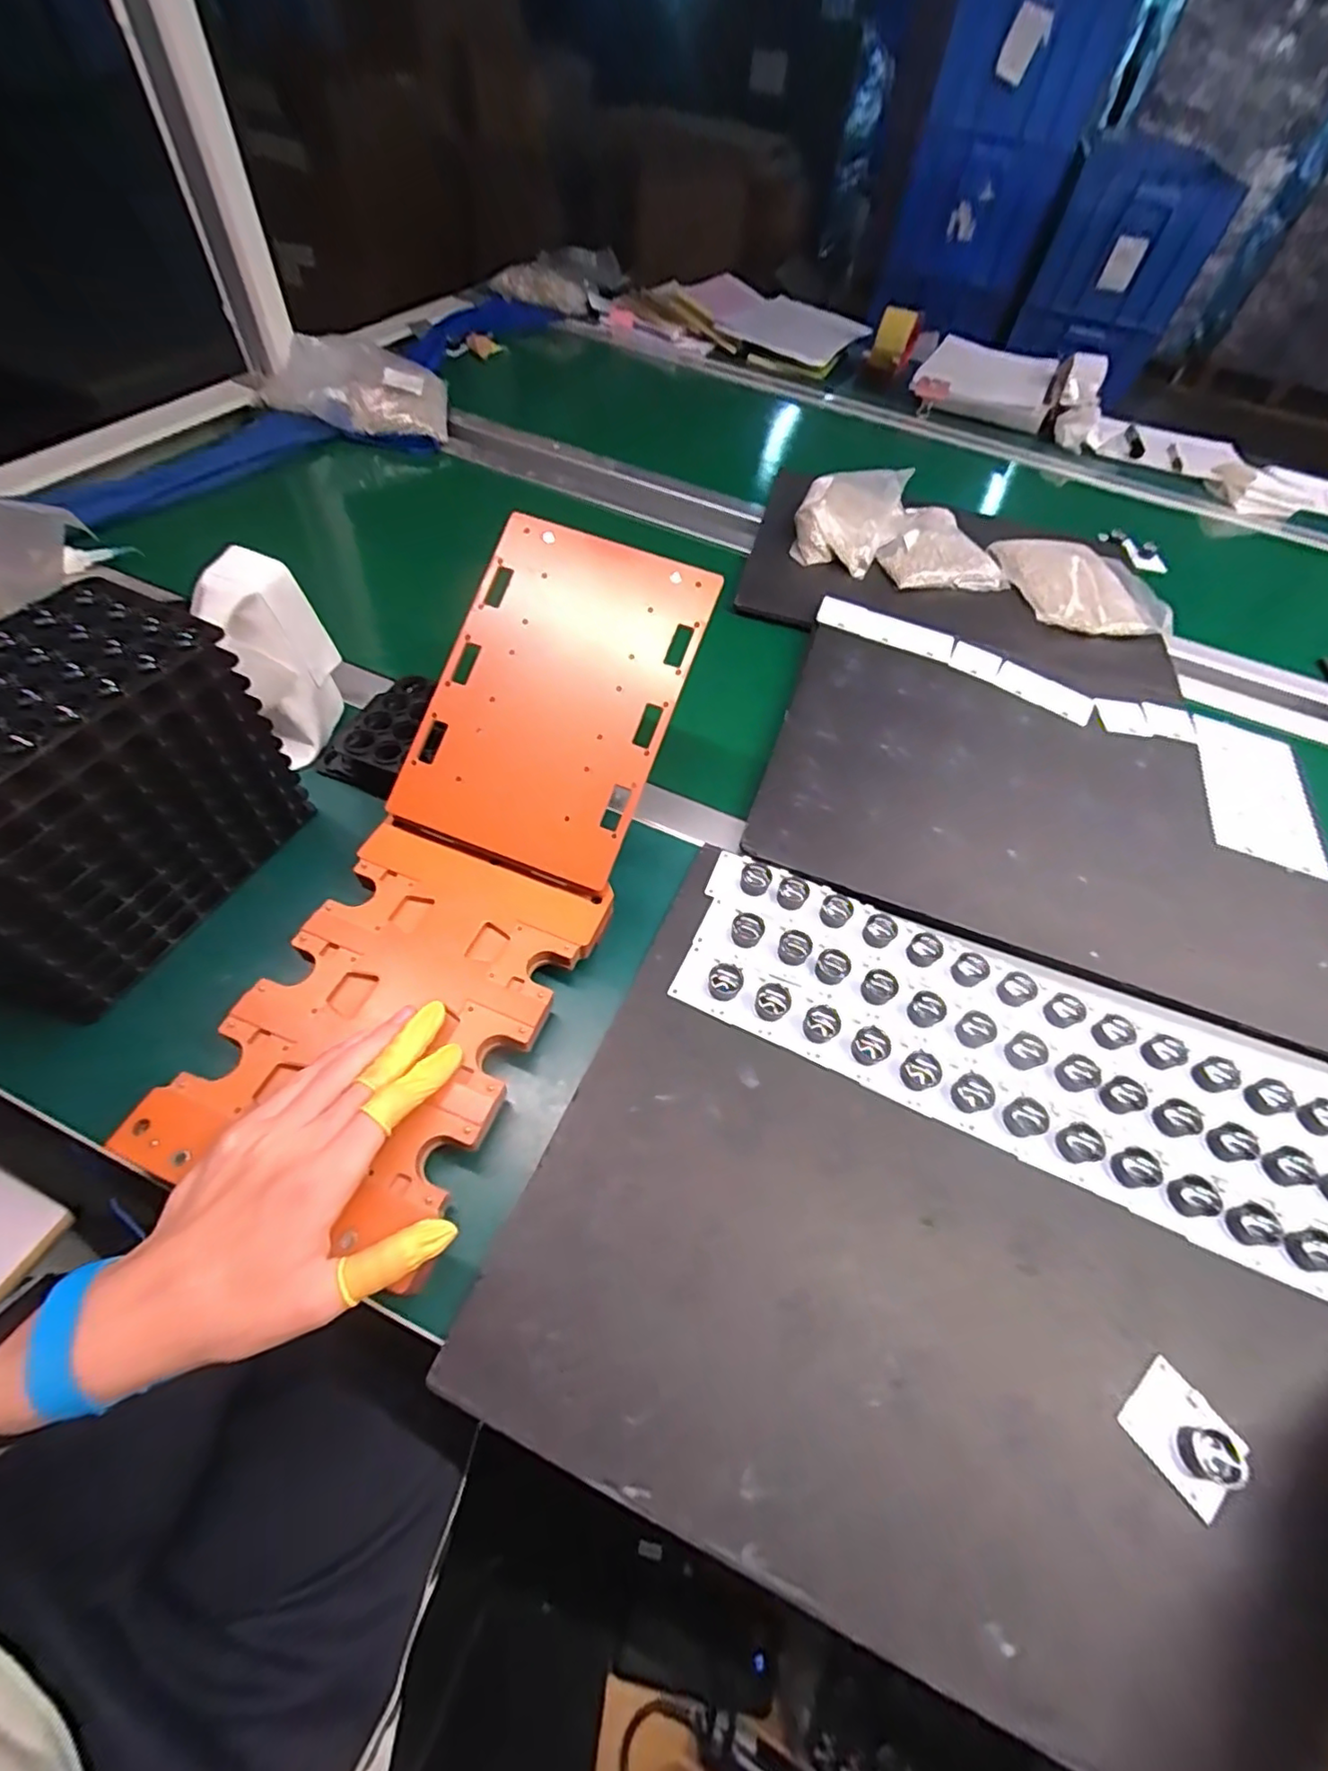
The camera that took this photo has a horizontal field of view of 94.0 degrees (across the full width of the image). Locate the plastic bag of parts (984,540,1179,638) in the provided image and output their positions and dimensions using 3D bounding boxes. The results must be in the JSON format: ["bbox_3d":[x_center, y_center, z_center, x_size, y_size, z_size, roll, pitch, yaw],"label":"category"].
[{"bbox_3d":[0.499,-0.361,0.743,0.169,0.028,0.170,0,57,-5],"label":"plastic bag of parts"}]

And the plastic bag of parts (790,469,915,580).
[{"bbox_3d":[0.227,-0.451,0.758,0.121,0.051,0.170,24,58,10],"label":"plastic bag of parts"}]

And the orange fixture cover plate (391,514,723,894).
[{"bbox_3d":[-0.074,-0.129,0.427,0.156,0.009,0.231,20,85,5],"label":"orange fixture cover plate"}]

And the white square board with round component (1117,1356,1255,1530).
[{"bbox_3d":[0.262,0.272,0.307,0.044,0.021,0.047,-30,64,-22],"label":"white square board with round component"}]

